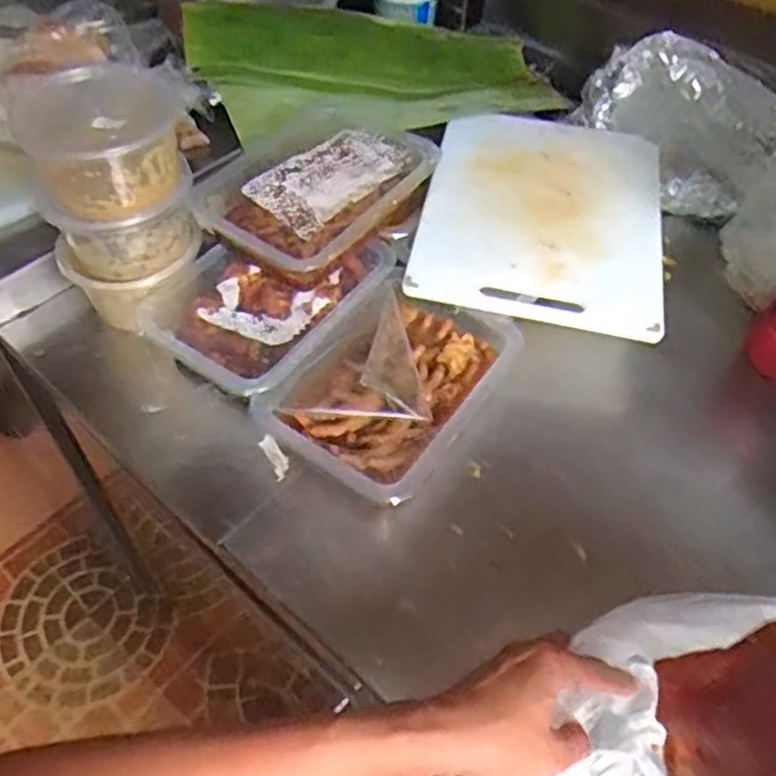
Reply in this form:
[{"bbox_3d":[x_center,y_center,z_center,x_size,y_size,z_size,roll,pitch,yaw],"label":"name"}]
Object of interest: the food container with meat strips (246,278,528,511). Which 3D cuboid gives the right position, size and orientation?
[{"bbox_3d":[0.007,0.001,0.564,0.135,0.049,0.193,31,59,20],"label":"food container with meat strips"}]

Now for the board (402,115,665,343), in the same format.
[{"bbox_3d":[0.146,-0.174,0.657,0.214,0.015,0.278,11,54,7],"label":"board"}]

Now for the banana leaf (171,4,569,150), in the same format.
[{"bbox_3d":[-0.010,-0.347,0.752,0.382,0.081,0.193,-21,57,-16],"label":"banana leaf"}]

